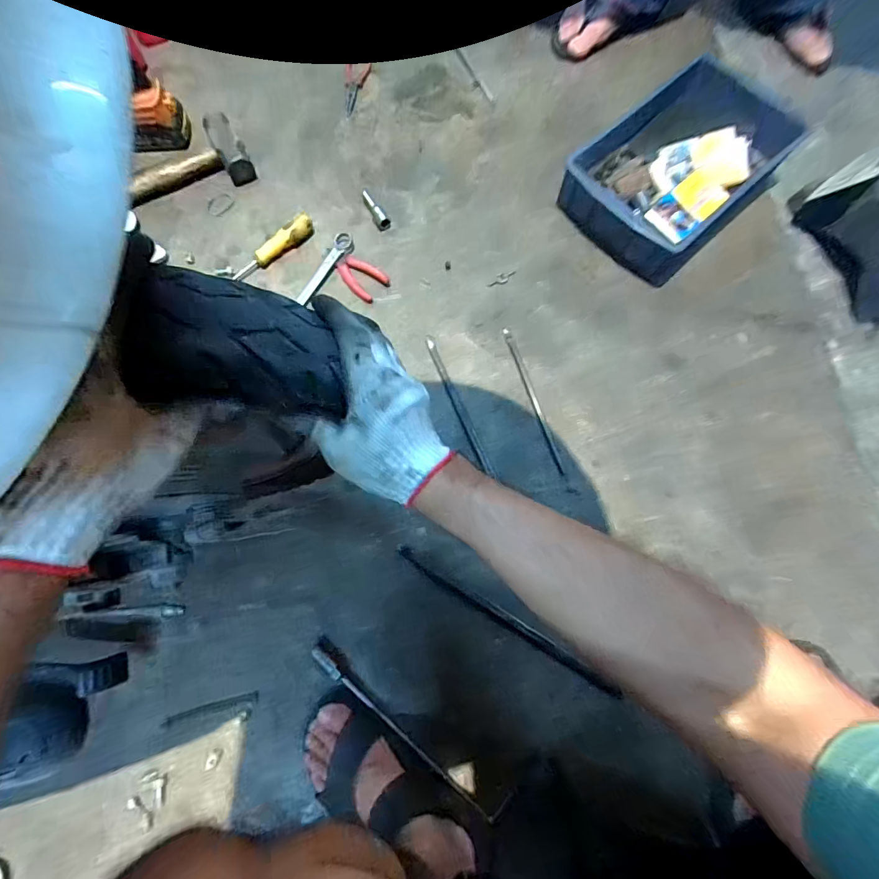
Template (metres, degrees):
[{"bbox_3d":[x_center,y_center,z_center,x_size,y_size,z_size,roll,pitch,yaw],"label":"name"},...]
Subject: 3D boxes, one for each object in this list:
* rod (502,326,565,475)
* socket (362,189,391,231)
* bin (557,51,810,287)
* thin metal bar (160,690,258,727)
[{"bbox_3d":[0.144,-0.065,0.642,0.013,0.004,0.245,-16,75,-6],"label":"rod"},{"bbox_3d":[-0.114,-0.406,0.728,0.025,0.019,0.088,-31,77,-9],"label":"socket"},{"bbox_3d":[0.408,-0.458,0.713,0.376,0.085,0.237,-41,79,-11],"label":"bin"},{"bbox_3d":[-0.294,0.346,0.535,0.123,0.008,0.012,-14,75,-5],"label":"thin metal bar"}]

